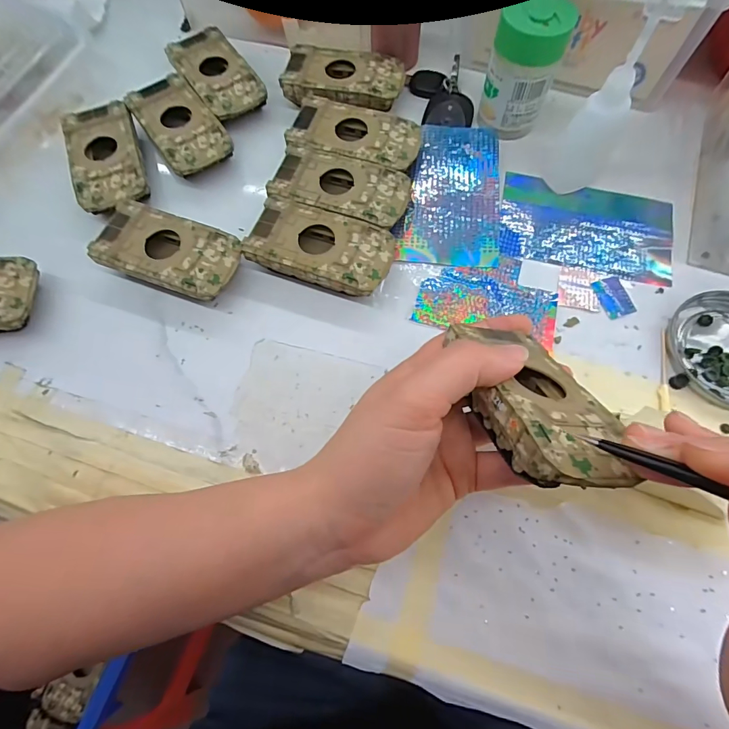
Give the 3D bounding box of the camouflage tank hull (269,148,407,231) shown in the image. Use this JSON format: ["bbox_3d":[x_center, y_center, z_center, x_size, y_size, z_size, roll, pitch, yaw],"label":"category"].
[{"bbox_3d":[-0.016,-0.125,0.307,0.095,0.023,0.049,16,71,8],"label":"camouflage tank hull"}]

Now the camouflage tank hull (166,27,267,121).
[{"bbox_3d":[-0.123,-0.240,0.356,0.048,0.026,0.093,-34,72,-10],"label":"camouflage tank hull"}]

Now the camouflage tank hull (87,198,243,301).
[{"bbox_3d":[-0.133,-0.075,0.293,0.094,0.027,0.051,19,71,9],"label":"camouflage tank hull"}]

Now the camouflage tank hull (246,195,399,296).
[{"bbox_3d":[-0.029,-0.077,0.290,0.094,0.025,0.053,16,71,8],"label":"camouflage tank hull"}]

